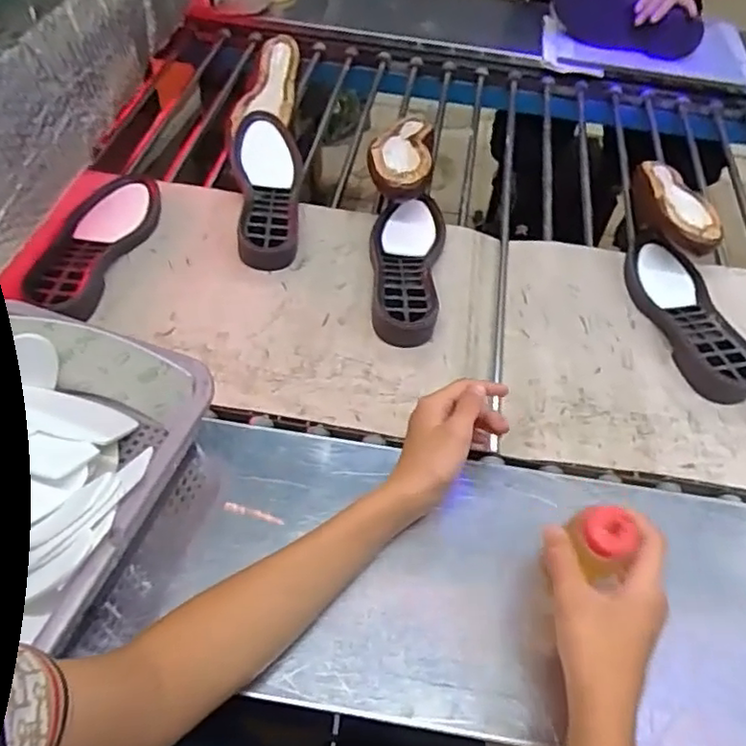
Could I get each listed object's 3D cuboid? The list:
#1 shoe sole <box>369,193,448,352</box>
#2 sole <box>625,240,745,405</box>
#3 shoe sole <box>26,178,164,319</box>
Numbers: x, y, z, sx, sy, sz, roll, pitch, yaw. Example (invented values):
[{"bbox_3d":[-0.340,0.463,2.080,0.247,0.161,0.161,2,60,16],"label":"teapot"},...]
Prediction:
[{"bbox_3d":[0.040,-0.132,0.780,0.086,0.034,0.241,6,52,0],"label":"shoe sole"},{"bbox_3d":[0.376,-0.070,0.762,0.091,0.032,0.247,-5,53,-9],"label":"sole"},{"bbox_3d":[-0.325,-0.154,0.755,0.081,0.035,0.237,14,53,5],"label":"shoe sole"}]

